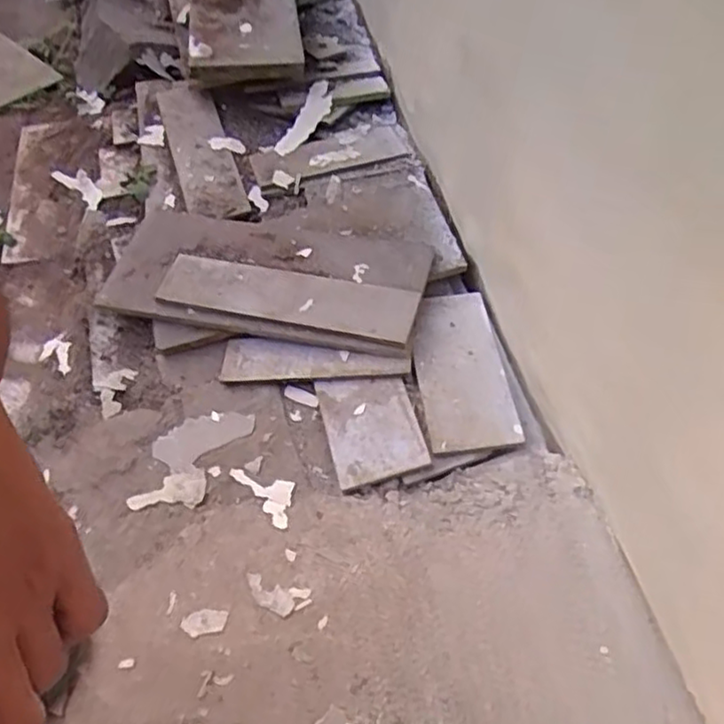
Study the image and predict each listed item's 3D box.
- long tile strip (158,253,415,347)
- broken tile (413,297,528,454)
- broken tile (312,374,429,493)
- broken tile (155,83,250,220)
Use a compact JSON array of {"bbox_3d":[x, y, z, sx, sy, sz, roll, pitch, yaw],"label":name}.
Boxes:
[{"bbox_3d":[-0.080,-0.069,0.748,0.274,0.014,0.072,10,53,15],"label":"long tile strip"},{"bbox_3d":[0.097,0.001,0.706,0.087,0.009,0.194,-7,51,-2],"label":"broken tile"},{"bbox_3d":[0.008,0.059,0.677,0.084,0.011,0.121,-14,52,-7],"label":"broken tile"},{"bbox_3d":[-0.215,-0.284,0.935,0.073,0.016,0.281,-13,52,-13],"label":"broken tile"}]

